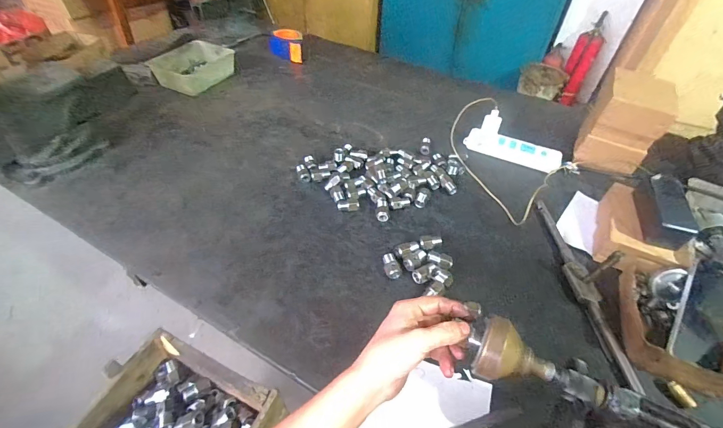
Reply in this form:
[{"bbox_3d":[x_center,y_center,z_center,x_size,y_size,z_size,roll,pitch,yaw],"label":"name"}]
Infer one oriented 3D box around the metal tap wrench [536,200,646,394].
[{"bbox_3d":[0.369,0.087,0.561,0.050,0.084,0.370,-2,47,-6],"label":"metal tap wrench"}]

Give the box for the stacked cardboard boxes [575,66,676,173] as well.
[{"bbox_3d":[0.553,-0.184,0.742,0.128,0.191,0.106,27,51,21],"label":"stacked cardboard boxes"}]

